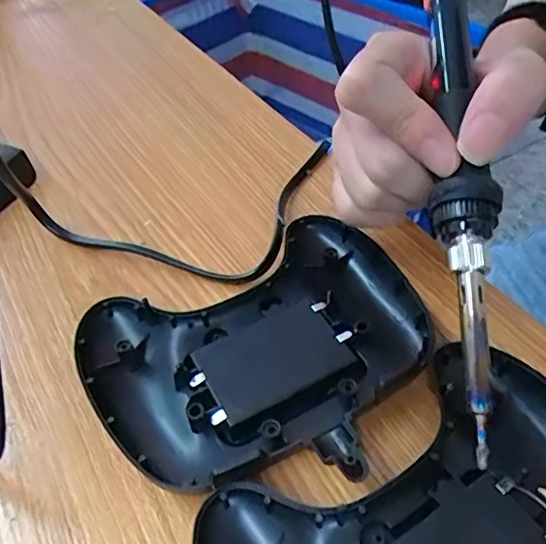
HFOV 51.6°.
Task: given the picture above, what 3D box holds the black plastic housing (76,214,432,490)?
[{"bbox_3d":[-0.001,0.029,0.207,0.122,0.020,0.101,-26,49,-16],"label":"black plastic housing"}]

